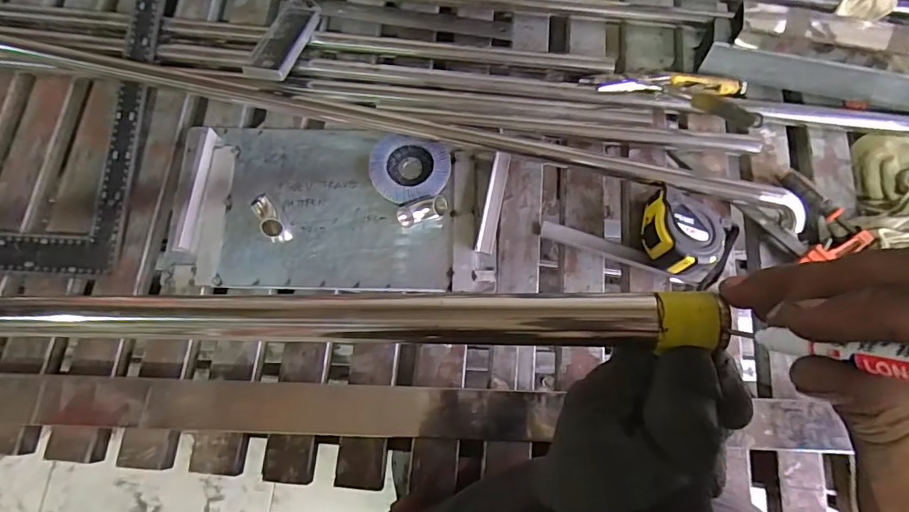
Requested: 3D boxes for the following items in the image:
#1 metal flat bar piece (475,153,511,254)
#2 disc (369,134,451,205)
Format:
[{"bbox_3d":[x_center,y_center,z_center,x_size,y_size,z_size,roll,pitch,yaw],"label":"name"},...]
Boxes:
[{"bbox_3d":[0.047,-0.063,0.567,0.019,0.009,0.123,12,75,3],"label":"metal flat bar piece"},{"bbox_3d":[-0.054,-0.102,0.570,0.094,0.010,0.083,10,74,2],"label":"disc"}]

